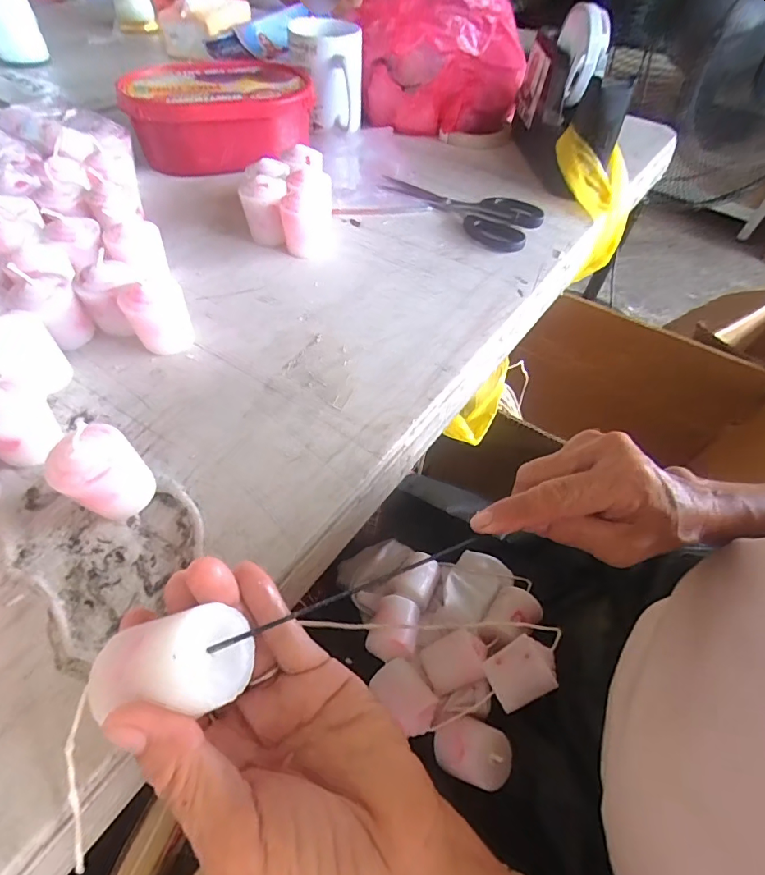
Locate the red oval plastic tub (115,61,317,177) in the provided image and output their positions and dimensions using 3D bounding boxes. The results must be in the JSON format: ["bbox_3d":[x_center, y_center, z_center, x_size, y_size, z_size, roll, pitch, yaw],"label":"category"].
[{"bbox_3d":[-0.177,-0.356,0.507,0.183,0.061,0.148,-24,59,-20],"label":"red oval plastic tub"}]

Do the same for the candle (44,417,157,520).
[{"bbox_3d":[-0.145,0.020,0.244,0.034,0.053,0.038,39,61,22],"label":"candle"}]

